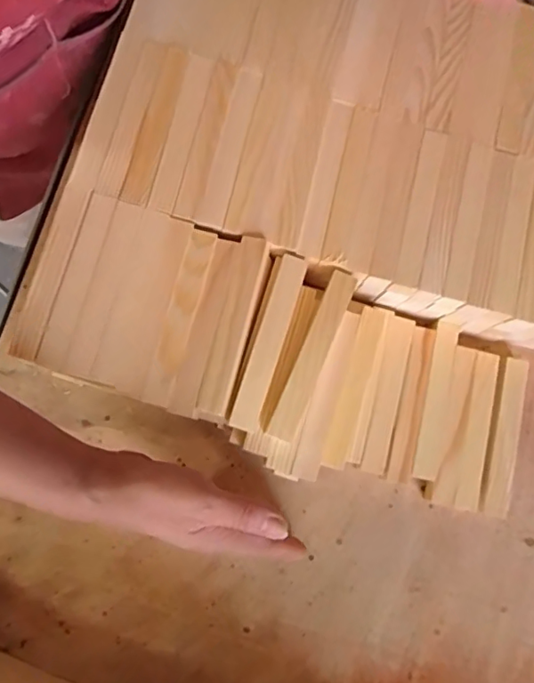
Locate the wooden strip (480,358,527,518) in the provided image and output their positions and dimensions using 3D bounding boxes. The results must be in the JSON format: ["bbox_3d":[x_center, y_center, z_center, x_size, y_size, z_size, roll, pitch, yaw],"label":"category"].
[{"bbox_3d":[0.212,0.085,0.491,0.024,0.024,0.138,15,80,-1],"label":"wooden strip"}]

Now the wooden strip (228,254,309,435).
[{"bbox_3d":[0.001,0.000,0.426,0.023,0.014,0.140,17,80,-1],"label":"wooden strip"}]

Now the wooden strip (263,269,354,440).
[{"bbox_3d":[0.034,0.011,0.418,0.020,0.015,0.135,23,77,4],"label":"wooden strip"}]

